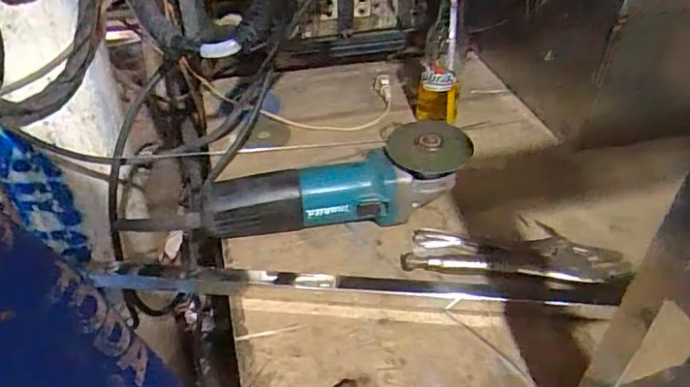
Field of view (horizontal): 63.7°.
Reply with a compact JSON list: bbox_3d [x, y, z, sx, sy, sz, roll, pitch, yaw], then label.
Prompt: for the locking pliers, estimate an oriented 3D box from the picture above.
[{"bbox_3d":[0.175,0.055,0.579,0.222,0.016,0.088,2,40,0],"label":"locking pliers"}]

